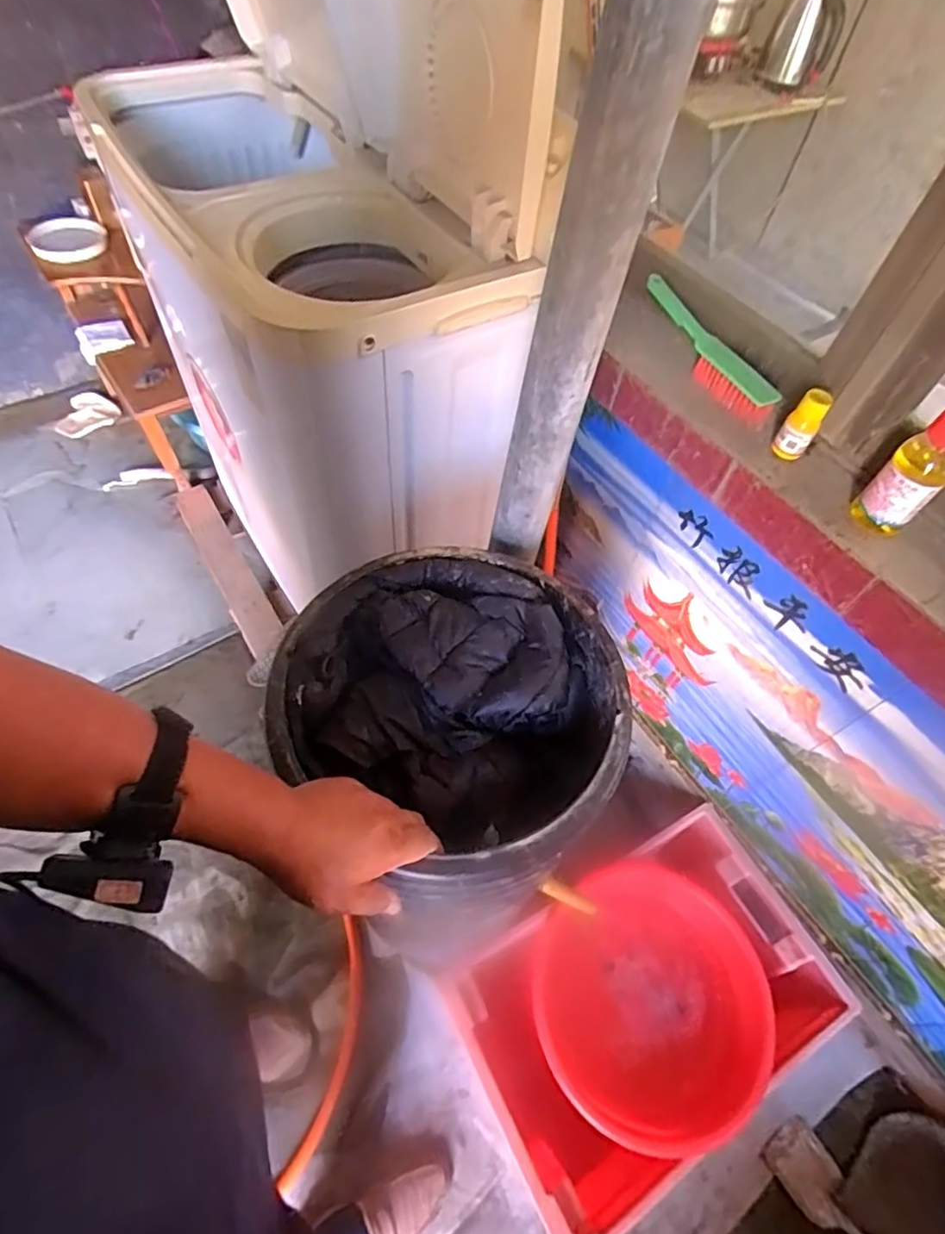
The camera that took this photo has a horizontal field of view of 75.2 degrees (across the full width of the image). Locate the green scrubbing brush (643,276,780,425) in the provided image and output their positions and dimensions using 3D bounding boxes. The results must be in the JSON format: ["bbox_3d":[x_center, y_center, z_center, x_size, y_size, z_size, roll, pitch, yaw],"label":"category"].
[{"bbox_3d":[0.294,-0.335,0.767,0.044,0.058,0.236,-17,58,-15],"label":"green scrubbing brush"}]

